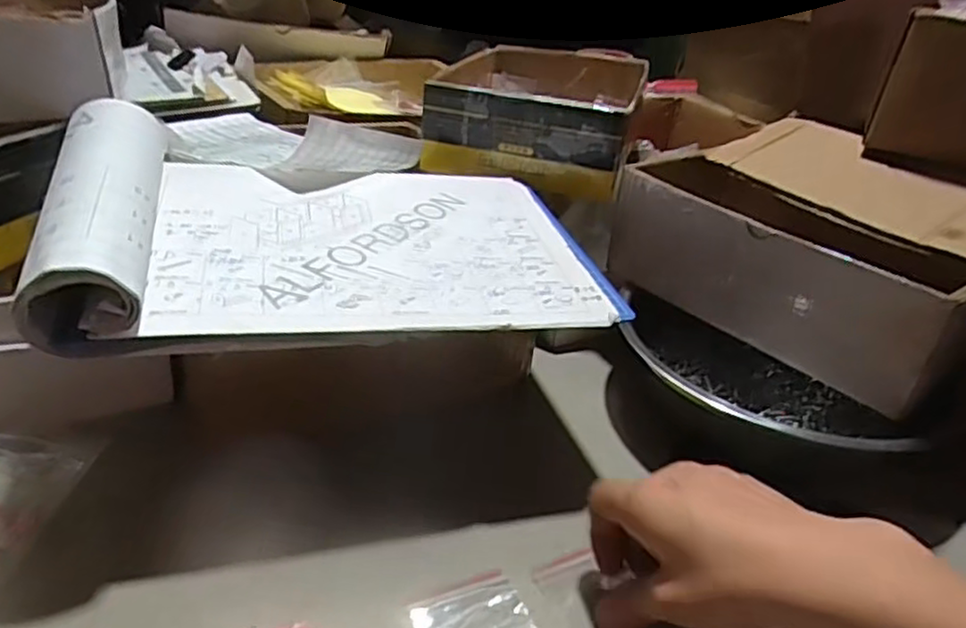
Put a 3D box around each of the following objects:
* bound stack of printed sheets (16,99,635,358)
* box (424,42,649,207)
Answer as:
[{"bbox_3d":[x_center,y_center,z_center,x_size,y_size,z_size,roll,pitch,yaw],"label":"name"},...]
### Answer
[{"bbox_3d":[-0.083,-0.063,0.439,0.316,0.057,0.210,-4,32,-19],"label":"bound stack of printed sheets"},{"bbox_3d":[0.051,-0.203,0.681,0.188,0.065,0.264,10,30,4],"label":"box"}]

